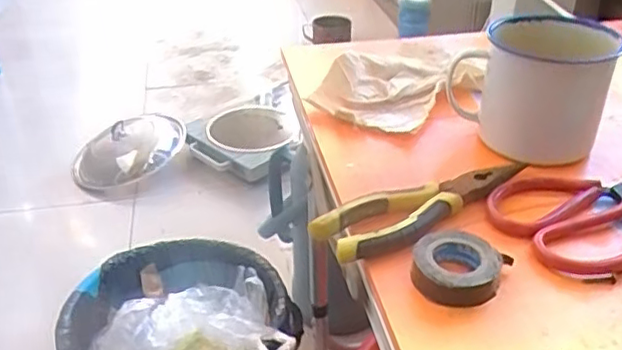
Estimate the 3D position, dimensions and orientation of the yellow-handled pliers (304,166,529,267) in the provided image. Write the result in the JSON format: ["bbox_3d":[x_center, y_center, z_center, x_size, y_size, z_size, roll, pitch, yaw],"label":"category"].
[{"bbox_3d":[0.085,0.023,0.459,0.171,0.018,0.048,-18,37,-24],"label":"yellow-handled pliers"}]

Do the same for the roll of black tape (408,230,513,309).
[{"bbox_3d":[0.095,0.058,0.401,0.054,0.025,0.052,-1,34,1],"label":"roll of black tape"}]

